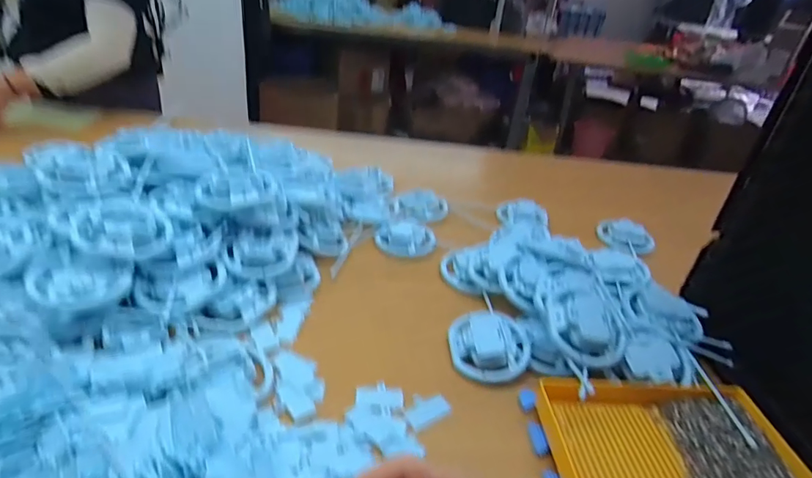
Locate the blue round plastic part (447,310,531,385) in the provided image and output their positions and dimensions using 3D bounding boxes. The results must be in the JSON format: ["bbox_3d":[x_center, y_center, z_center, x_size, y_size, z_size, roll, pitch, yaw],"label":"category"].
[{"bbox_3d":[0.108,0.130,0.589,0.099,0.030,0.089,3,32,-9],"label":"blue round plastic part"}]

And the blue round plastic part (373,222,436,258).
[{"bbox_3d":[-0.003,-0.003,0.795,0.096,0.032,0.075,18,33,16],"label":"blue round plastic part"}]

